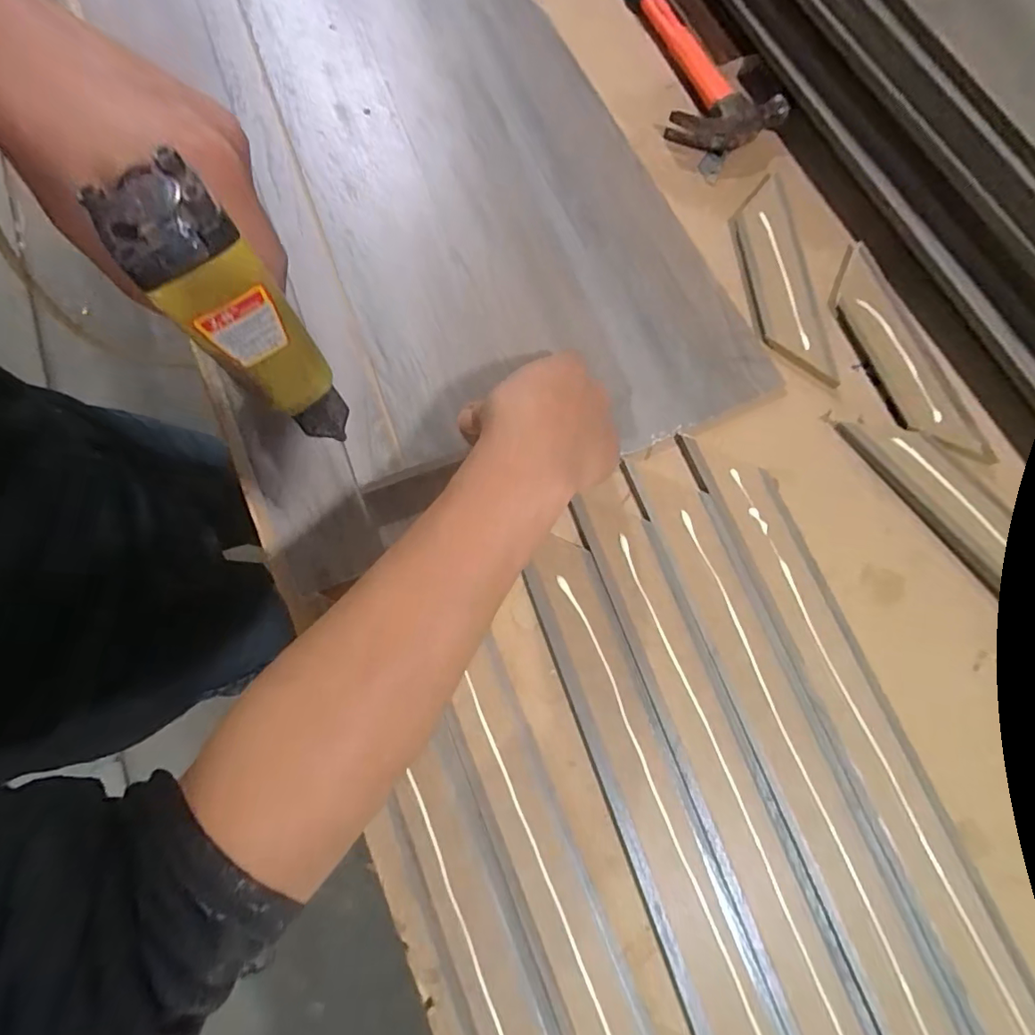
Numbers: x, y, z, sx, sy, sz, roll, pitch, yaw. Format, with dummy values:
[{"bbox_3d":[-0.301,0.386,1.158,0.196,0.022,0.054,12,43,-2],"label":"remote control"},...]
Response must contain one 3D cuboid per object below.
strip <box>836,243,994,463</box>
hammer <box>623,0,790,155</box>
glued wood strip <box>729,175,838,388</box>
[{"bbox_3d":[0.283,-0.122,0.367,0.053,0.005,0.181,-17,76,-5],"label":"strip"},{"bbox_3d":[0.143,-0.422,0.437,0.090,0.025,0.244,-17,76,-5],"label":"hammer"},{"bbox_3d":[0.203,-0.185,0.384,0.047,0.007,0.176,-6,75,-2],"label":"glued wood strip"}]

